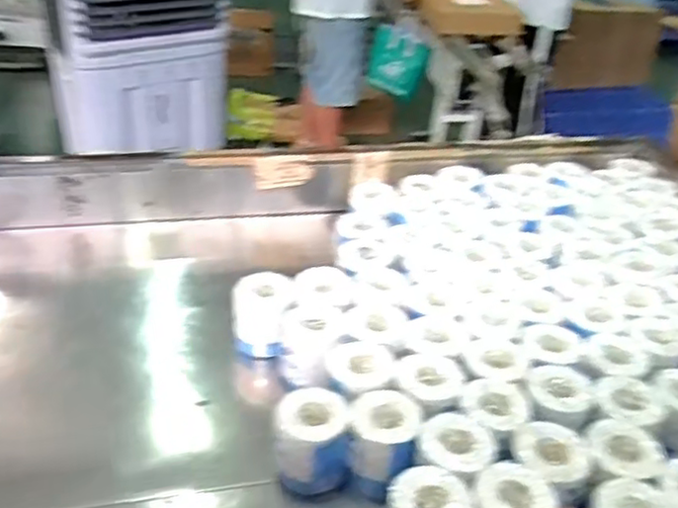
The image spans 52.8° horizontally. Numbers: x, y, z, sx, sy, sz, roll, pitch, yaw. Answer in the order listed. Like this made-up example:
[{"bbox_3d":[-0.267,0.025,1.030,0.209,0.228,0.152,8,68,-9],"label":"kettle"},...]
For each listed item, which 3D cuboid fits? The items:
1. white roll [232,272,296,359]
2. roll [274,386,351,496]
[{"bbox_3d":[-0.131,0.112,1.175,0.100,0.109,0.113,2,34,-5],"label":"white roll"},{"bbox_3d":[-0.040,0.270,0.959,0.099,0.124,0.095,3,34,-2],"label":"roll"}]

